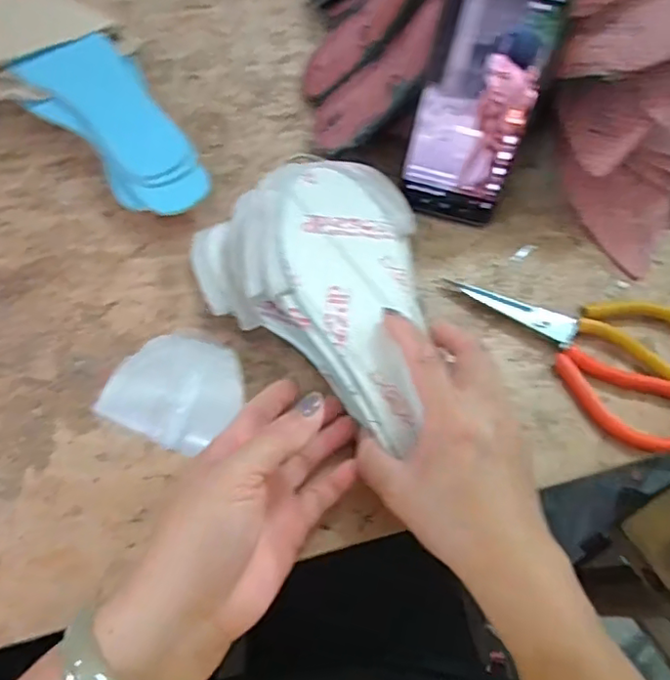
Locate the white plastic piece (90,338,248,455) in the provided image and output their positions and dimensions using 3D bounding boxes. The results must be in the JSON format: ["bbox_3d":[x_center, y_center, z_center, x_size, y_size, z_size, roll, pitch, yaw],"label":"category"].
[{"bbox_3d":[-0.102,0.031,0.377,0.086,0.008,0.069,22,80,16],"label":"white plastic piece"}]

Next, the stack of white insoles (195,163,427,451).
[{"bbox_3d":[-0.002,-0.027,0.379,0.140,0.046,0.197,-20,66,-11],"label":"stack of white insoles"}]

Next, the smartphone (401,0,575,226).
[{"bbox_3d":[0.097,-0.159,0.405,0.076,0.163,0.010,17,40,6],"label":"smartphone"}]

